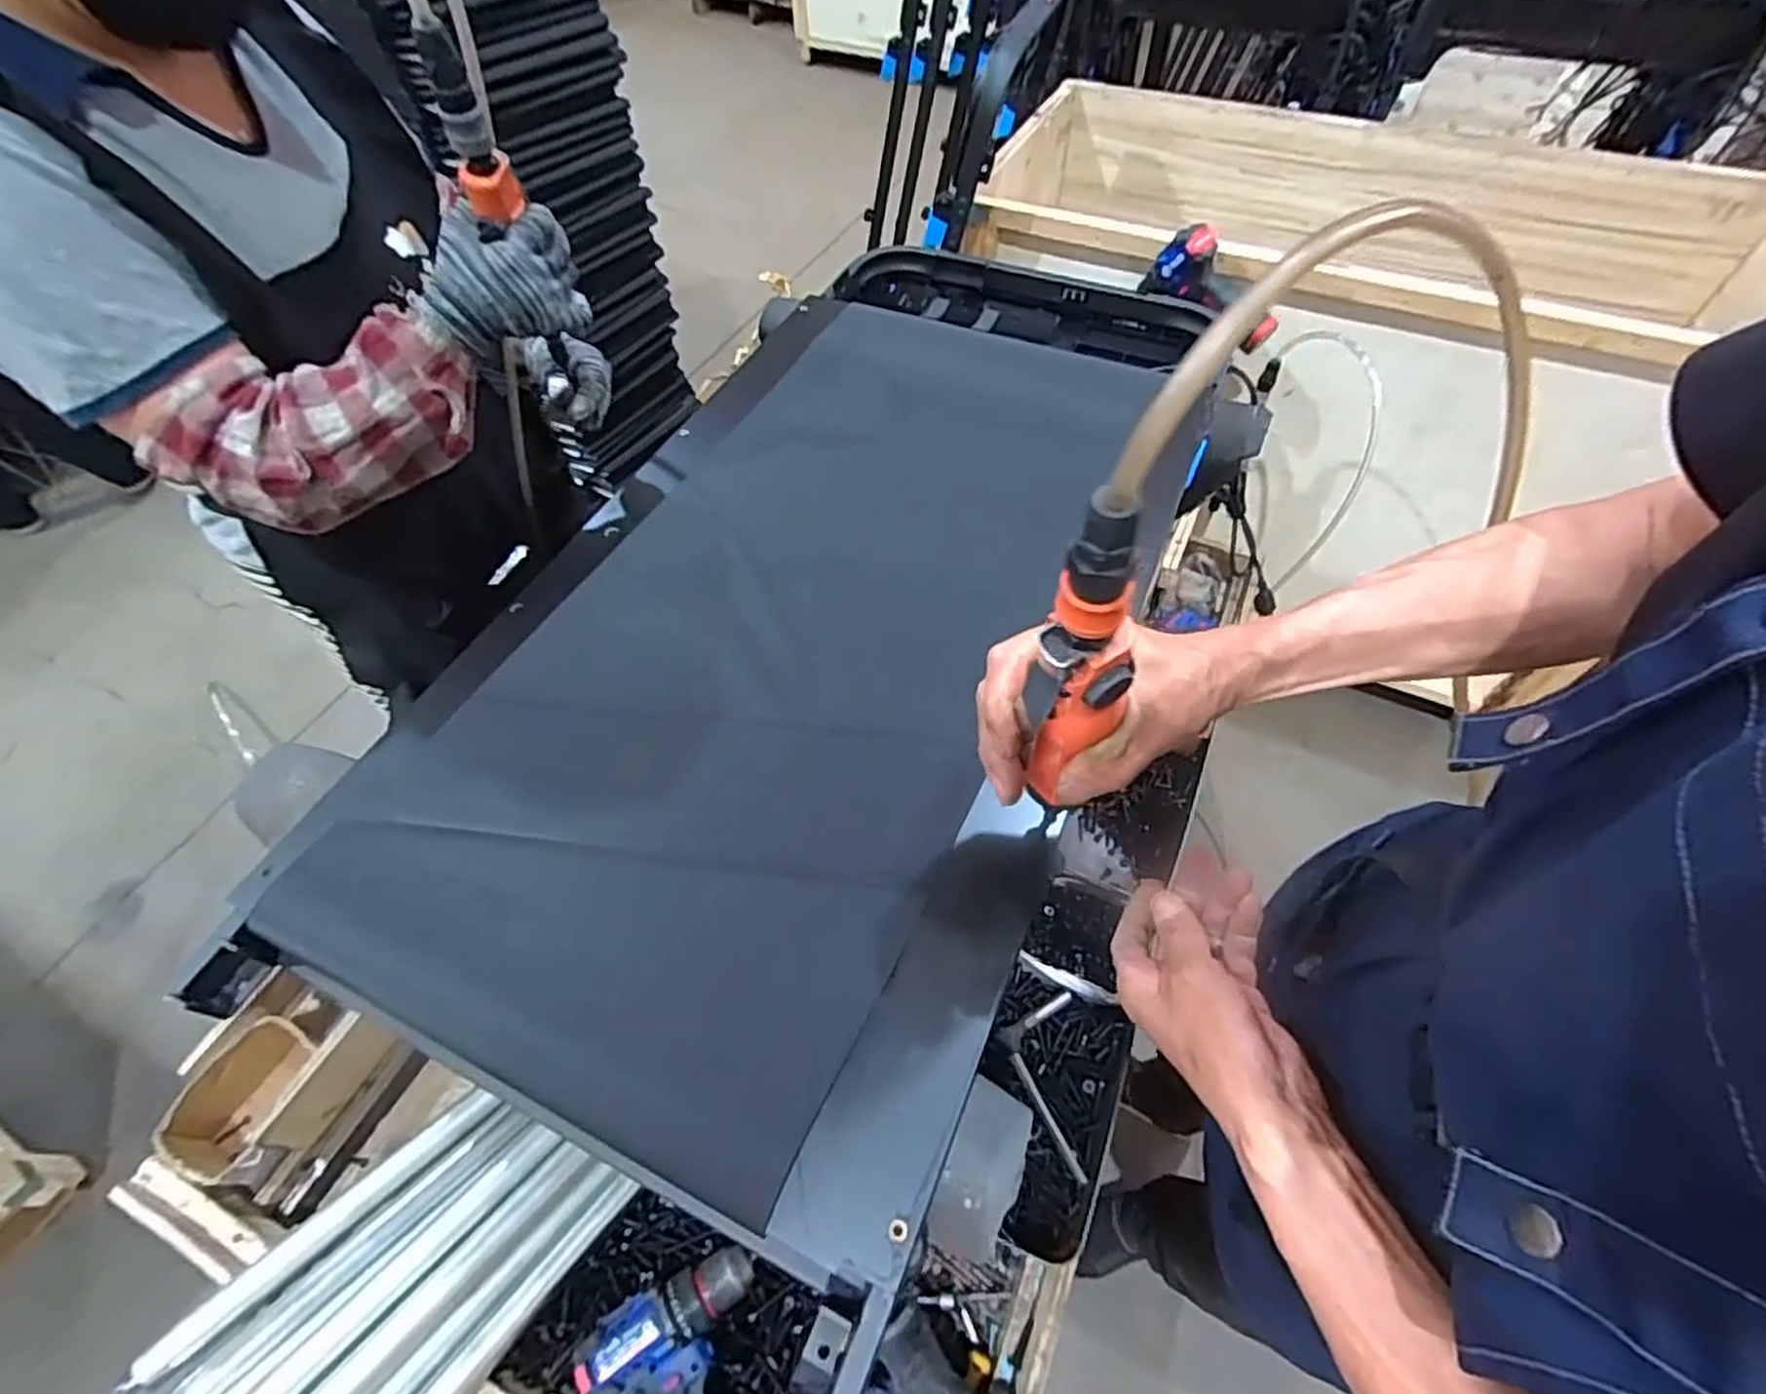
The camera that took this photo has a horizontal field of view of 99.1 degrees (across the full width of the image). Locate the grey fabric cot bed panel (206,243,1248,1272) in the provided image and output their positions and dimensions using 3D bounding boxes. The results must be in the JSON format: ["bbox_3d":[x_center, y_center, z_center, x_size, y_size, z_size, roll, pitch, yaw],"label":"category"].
[{"bbox_3d":[-0.020,-0.124,0.665,0.476,0.061,0.921,22,62,12],"label":"grey fabric cot bed panel"}]

